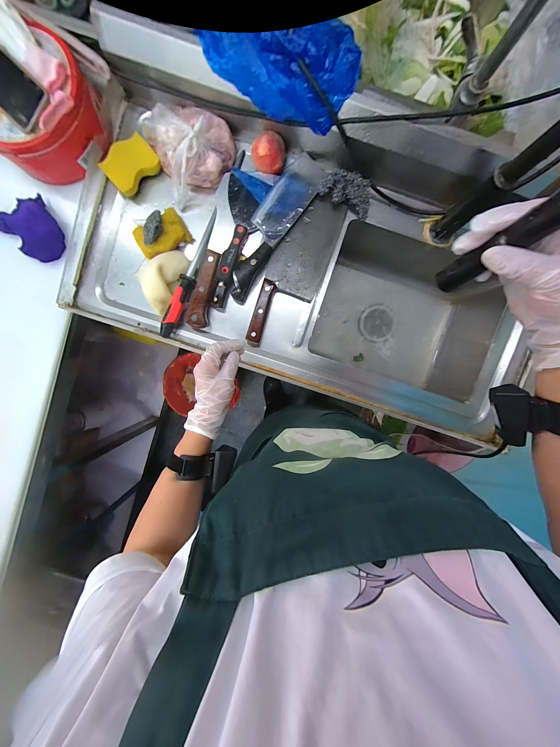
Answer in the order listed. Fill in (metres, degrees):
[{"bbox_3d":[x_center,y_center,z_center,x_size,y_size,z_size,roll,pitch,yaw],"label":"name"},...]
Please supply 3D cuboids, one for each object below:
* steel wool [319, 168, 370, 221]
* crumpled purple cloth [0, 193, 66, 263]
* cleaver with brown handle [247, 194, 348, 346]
[{"bbox_3d":[0.139,-0.377,0.503,0.111,0.037,0.060,20,94,0],"label":"steel wool"},{"bbox_3d":[-0.530,-0.313,0.503,0.158,0.049,0.120,24,94,-1],"label":"crumpled purple cloth"},{"bbox_3d":[0.031,-0.216,0.532,0.120,0.037,0.345,25,94,-1],"label":"cleaver with brown handle"}]

